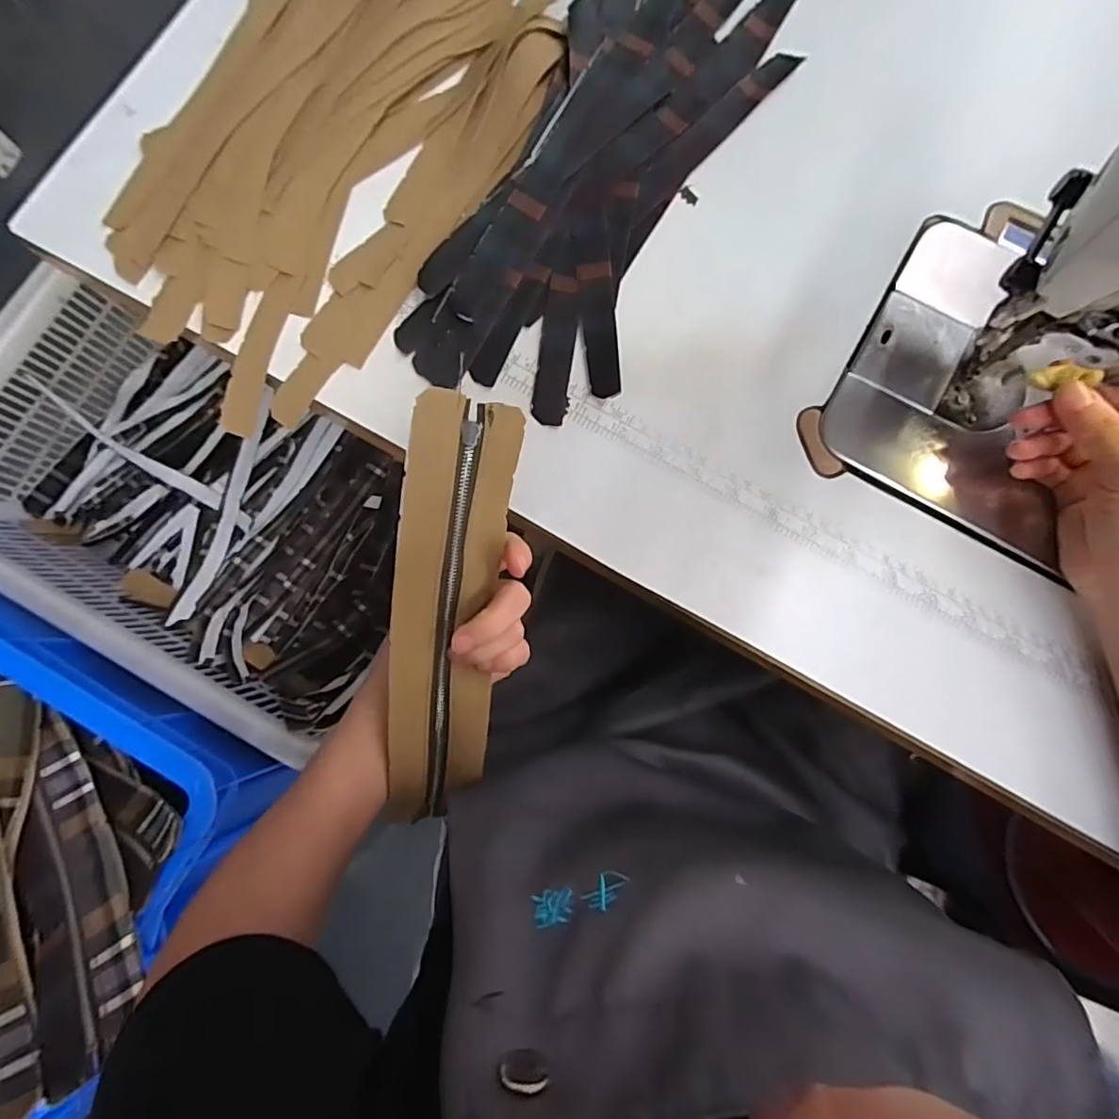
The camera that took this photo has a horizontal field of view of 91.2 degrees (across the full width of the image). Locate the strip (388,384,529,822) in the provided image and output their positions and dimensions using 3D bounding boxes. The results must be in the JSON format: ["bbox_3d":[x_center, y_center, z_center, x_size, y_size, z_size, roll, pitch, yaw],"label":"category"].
[{"bbox_3d":[-0.060,0.040,0.291,0.054,0.014,0.243,0,112,-24],"label":"strip"}]

